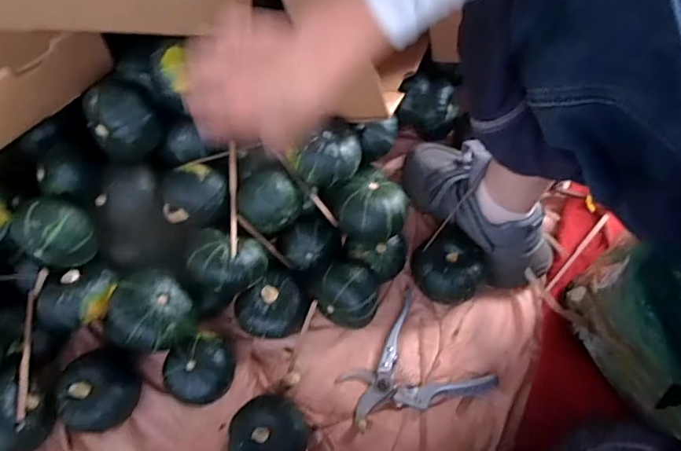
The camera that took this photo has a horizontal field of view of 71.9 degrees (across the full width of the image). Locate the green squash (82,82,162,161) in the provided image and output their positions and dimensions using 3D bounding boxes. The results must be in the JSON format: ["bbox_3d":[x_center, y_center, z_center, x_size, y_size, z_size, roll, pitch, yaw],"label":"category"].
[{"bbox_3d":[-0.261,-0.125,0.566,0.076,0.065,0.077,-1,60,2],"label":"green squash"}]

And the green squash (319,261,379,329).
[{"bbox_3d":[0.014,0.096,0.629,0.072,0.081,0.075,-1,60,2],"label":"green squash"}]

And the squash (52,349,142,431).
[{"bbox_3d":[-0.295,0.202,0.576,0.079,0.060,0.091,13,62,9],"label":"squash"}]

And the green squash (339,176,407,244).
[{"bbox_3d":[0.043,-0.022,0.631,0.088,0.071,0.084,7,61,6],"label":"green squash"}]

